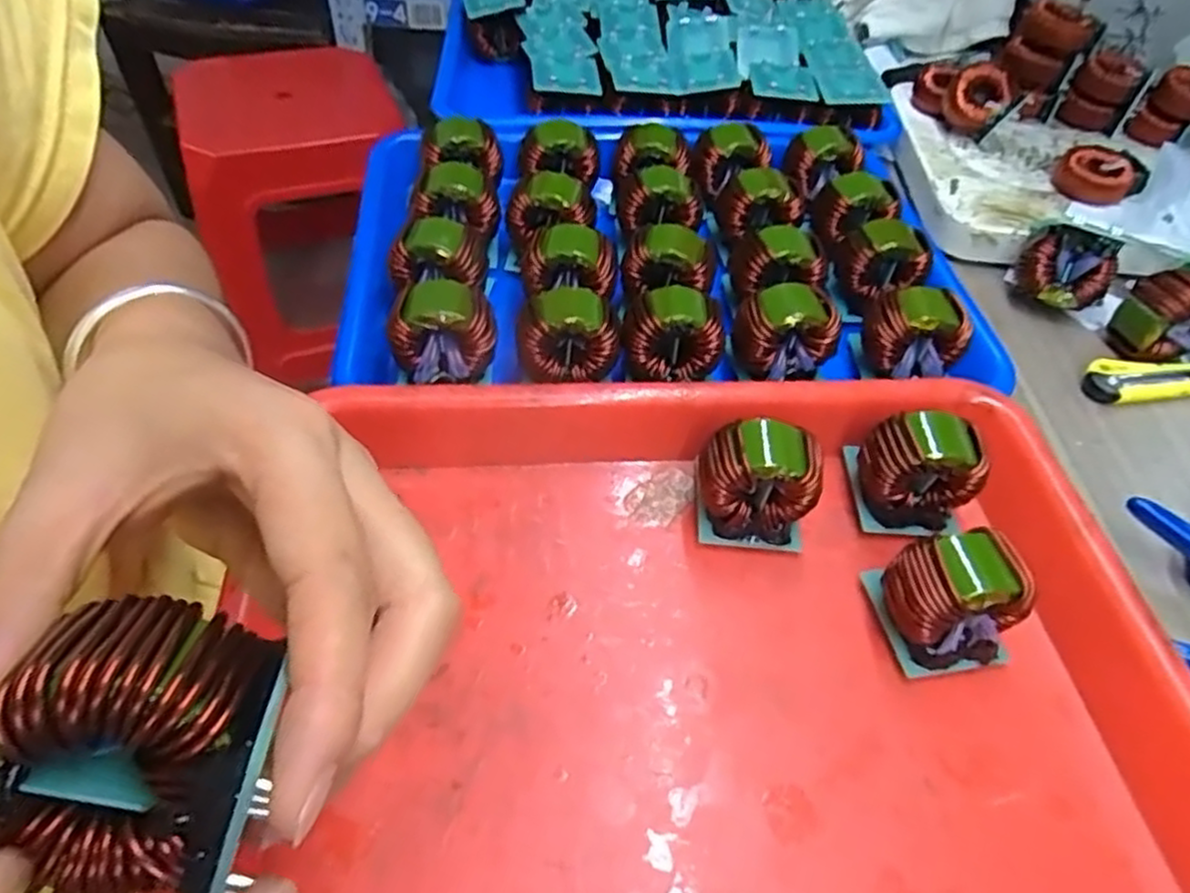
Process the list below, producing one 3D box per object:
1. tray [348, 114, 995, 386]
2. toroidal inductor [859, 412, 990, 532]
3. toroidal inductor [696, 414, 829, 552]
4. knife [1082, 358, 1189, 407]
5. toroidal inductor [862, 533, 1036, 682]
[{"bbox_3d":[0.032,-0.122,0.415,0.326,0.051,0.245,-1,50,-5],"label":"tray"},{"bbox_3d":[0.140,0.013,0.319,0.045,0.047,0.031,7,50,1],"label":"toroidal inductor"},{"bbox_3d":[0.067,0.016,0.306,0.047,0.052,0.035,5,50,-1],"label":"toroidal inductor"},{"bbox_3d":[0.321,-0.038,0.399,0.113,0.011,0.023,-4,51,-8],"label":"knife"},{"bbox_3d":[0.137,0.056,0.281,0.040,0.053,0.045,-5,52,-11],"label":"toroidal inductor"}]

